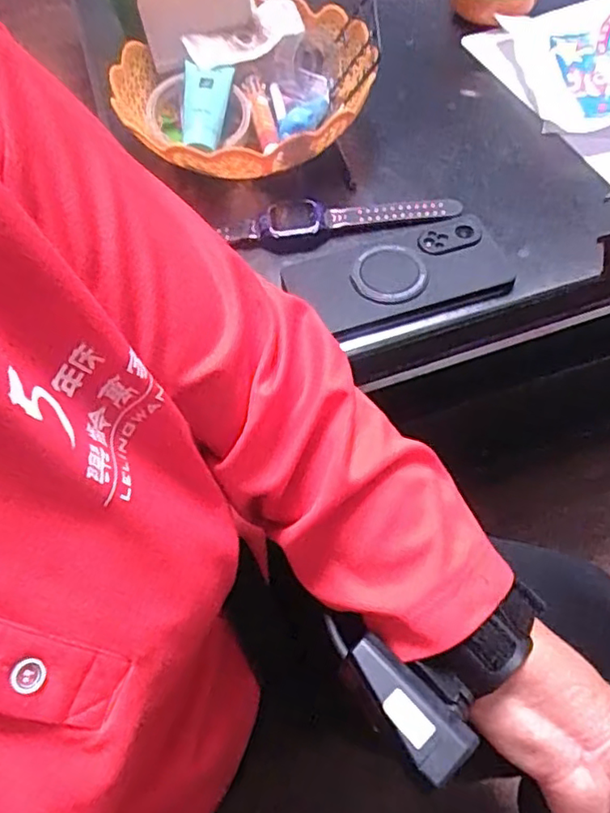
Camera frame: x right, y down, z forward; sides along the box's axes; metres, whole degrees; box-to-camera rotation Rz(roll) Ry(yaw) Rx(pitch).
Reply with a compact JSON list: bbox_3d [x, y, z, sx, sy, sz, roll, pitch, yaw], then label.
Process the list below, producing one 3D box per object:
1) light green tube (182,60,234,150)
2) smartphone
[{"bbox_3d":[-0.085,-0.249,0.503,0.041,0.015,0.120,-1,59,4],"label":"light green tube"},{"bbox_3d":[0.071,-0.103,0.455,0.159,0.012,0.086,-17,58,-7],"label":"smartphone"}]

